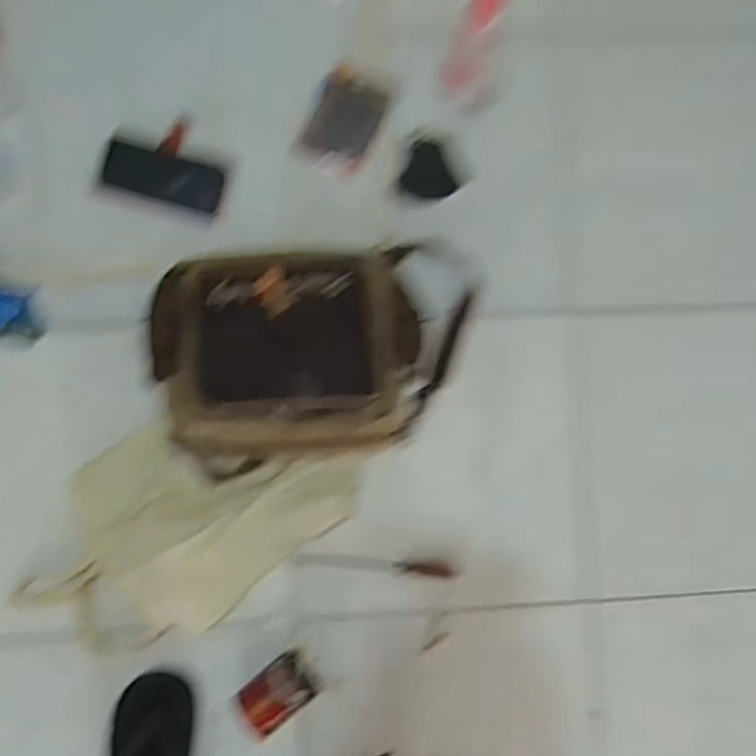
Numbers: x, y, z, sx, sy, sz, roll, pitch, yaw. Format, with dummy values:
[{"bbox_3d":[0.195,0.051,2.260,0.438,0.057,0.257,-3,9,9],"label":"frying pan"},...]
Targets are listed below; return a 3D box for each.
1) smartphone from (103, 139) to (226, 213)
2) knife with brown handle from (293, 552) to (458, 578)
[{"bbox_3d":[-0.287,-0.270,0.933,0.150,0.007,0.061,13,91,-16],"label":"smartphone"},{"bbox_3d":[-0.003,0.254,0.934,0.221,0.015,0.021,7,91,-4],"label":"knife with brown handle"}]

